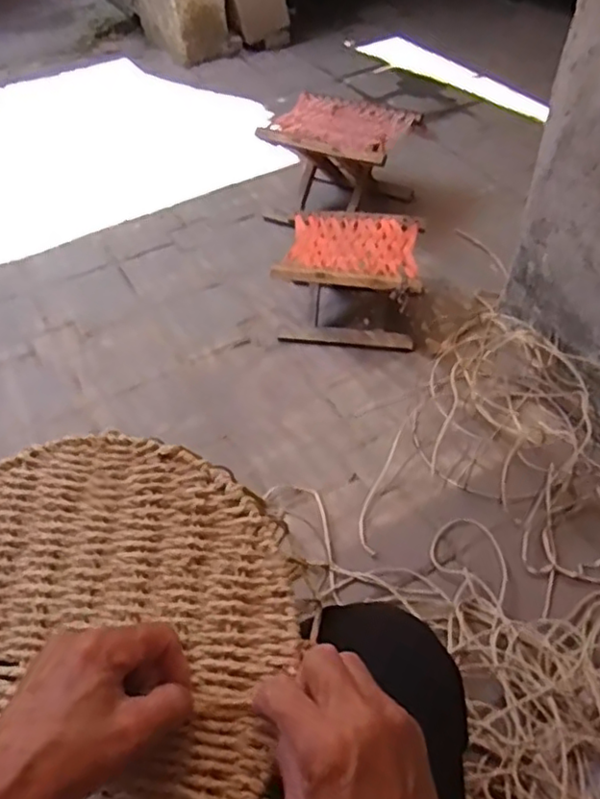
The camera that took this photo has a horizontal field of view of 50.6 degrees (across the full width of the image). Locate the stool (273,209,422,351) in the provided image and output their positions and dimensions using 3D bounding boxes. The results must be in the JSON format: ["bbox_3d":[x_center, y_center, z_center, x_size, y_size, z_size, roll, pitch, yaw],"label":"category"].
[{"bbox_3d":[0.116,-0.245,1.335,0.285,0.194,0.248,12,48,14],"label":"stool"}]

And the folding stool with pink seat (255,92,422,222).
[{"bbox_3d":[0.107,-0.590,1.619,0.315,0.247,0.295,20,51,20],"label":"folding stool with pink seat"}]

